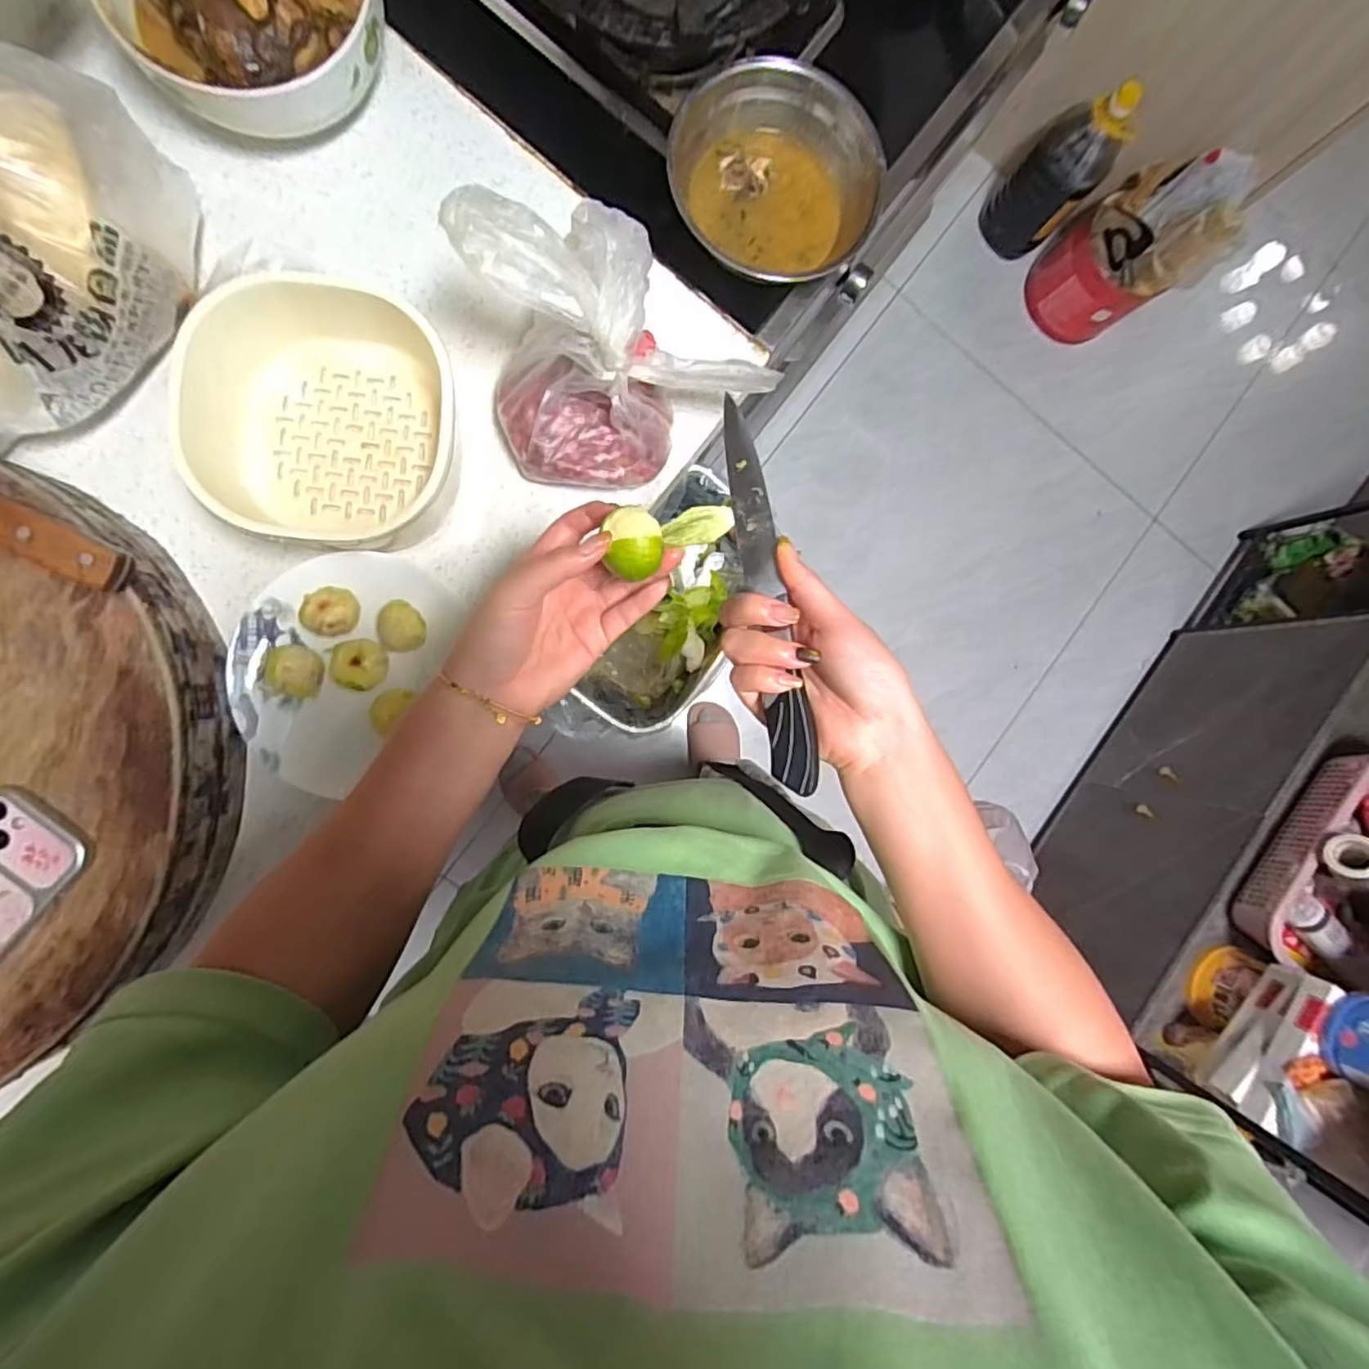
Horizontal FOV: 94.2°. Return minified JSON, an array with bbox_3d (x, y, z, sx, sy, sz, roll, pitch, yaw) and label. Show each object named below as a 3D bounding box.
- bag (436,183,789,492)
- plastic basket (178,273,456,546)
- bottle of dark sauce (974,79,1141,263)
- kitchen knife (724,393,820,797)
[{"bbox_3d":[-0.052,-0.240,0.459,0.179,0.157,0.152,-24,92,-7],"label":"bag"},{"bbox_3d":[-0.258,-0.189,0.469,0.181,0.081,0.175,13,88,-7],"label":"plastic basket"},{"bbox_3d":[0.751,-1.042,1.288,0.160,0.351,0.124,41,85,-5],"label":"bottle of dark sauce"},{"bbox_3d":[0.046,-0.055,0.365,0.022,0.016,0.231,-6,79,-7],"label":"kitchen knife"}]

